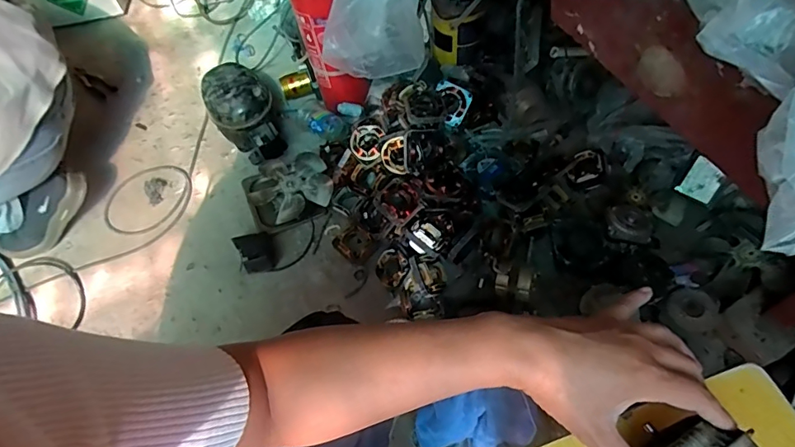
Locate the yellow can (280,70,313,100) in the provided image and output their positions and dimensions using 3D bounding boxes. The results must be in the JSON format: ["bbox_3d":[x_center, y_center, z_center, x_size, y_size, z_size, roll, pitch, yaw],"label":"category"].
[{"bbox_3d":[-0.277,-0.377,1.274,0.082,0.065,0.055,-20,60,-8],"label":"yellow can"}]

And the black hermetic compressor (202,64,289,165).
[{"bbox_3d":[-0.368,-0.261,1.134,0.150,0.182,0.194,-25,61,-10],"label":"black hermetic compressor"}]

